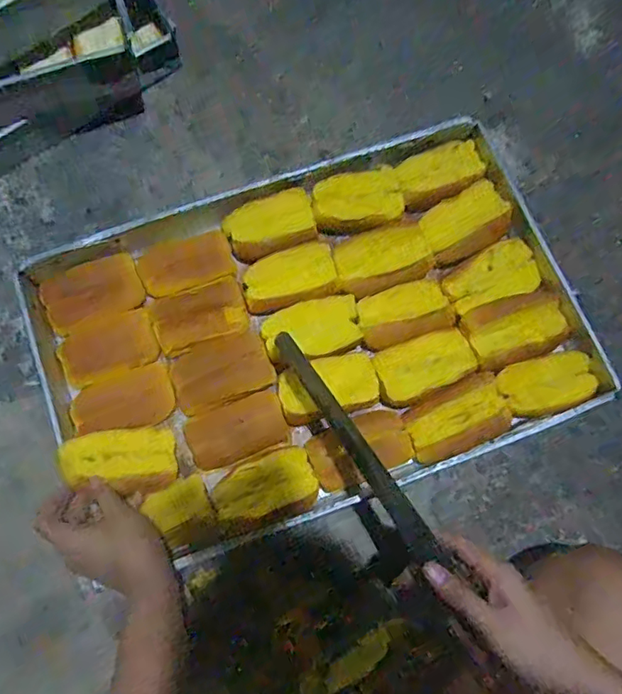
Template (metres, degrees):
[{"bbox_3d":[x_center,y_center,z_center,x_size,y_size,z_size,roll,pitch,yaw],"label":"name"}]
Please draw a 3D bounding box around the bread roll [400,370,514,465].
[{"bbox_3d":[0.170,0.085,0.626,0.117,0.033,0.074,-23,76,-6],"label":"bread roll"}]

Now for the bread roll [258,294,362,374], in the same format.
[{"bbox_3d":[0.002,-0.018,0.652,0.118,0.030,0.068,-15,75,-4],"label":"bread roll"}]

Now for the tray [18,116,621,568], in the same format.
[{"bbox_3d":[-0.008,-0.014,0.649,0.620,0.066,0.407,-20,75,-5],"label":"tray"}]

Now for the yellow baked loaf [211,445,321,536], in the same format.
[{"bbox_3d":[-0.053,0.165,0.613,0.117,0.031,0.077,-22,76,-6],"label":"yellow baked loaf"}]

